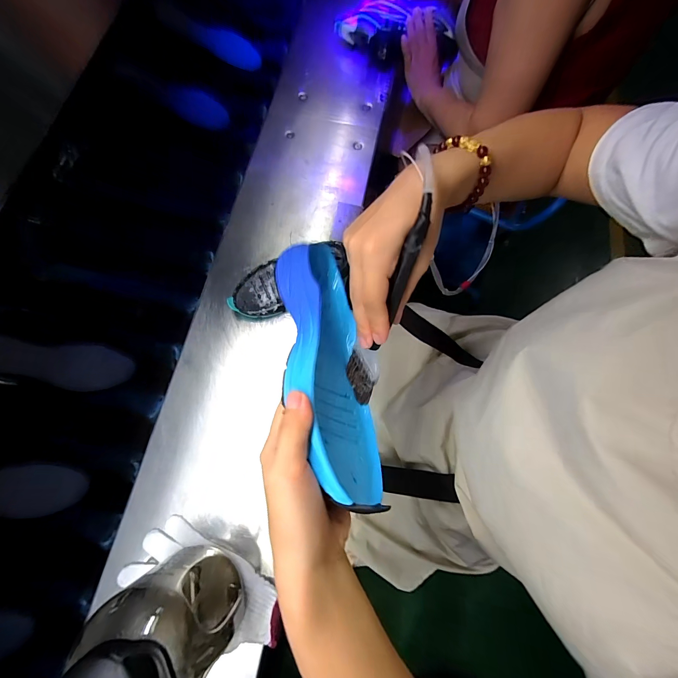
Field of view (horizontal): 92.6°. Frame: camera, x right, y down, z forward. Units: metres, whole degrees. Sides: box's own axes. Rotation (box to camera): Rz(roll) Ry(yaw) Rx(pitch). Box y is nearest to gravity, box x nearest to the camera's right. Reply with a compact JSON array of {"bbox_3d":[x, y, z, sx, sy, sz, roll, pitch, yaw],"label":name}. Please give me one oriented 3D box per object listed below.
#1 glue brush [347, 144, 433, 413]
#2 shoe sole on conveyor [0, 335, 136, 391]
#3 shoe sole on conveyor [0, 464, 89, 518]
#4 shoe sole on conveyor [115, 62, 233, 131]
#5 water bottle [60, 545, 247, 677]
[{"bbox_3d":[0.033,-0.018,0.257,0.027,0.170,0.028,18,37,5],"label":"glue brush"},{"bbox_3d":[-0.465,0.038,0.527,0.218,0.009,0.072,13,72,-25],"label":"shoe sole on conveyor"},{"bbox_3d":[-0.510,0.216,0.473,0.226,0.023,0.073,15,73,-18],"label":"shoe sole on conveyor"},{"bbox_3d":[-0.353,-0.519,0.690,0.226,0.021,0.073,20,74,-13],"label":"shoe sole on conveyor"},{"bbox_3d":[-0.175,0.295,0.337,0.104,0.231,0.100,-23,75,-7],"label":"water bottle"}]

